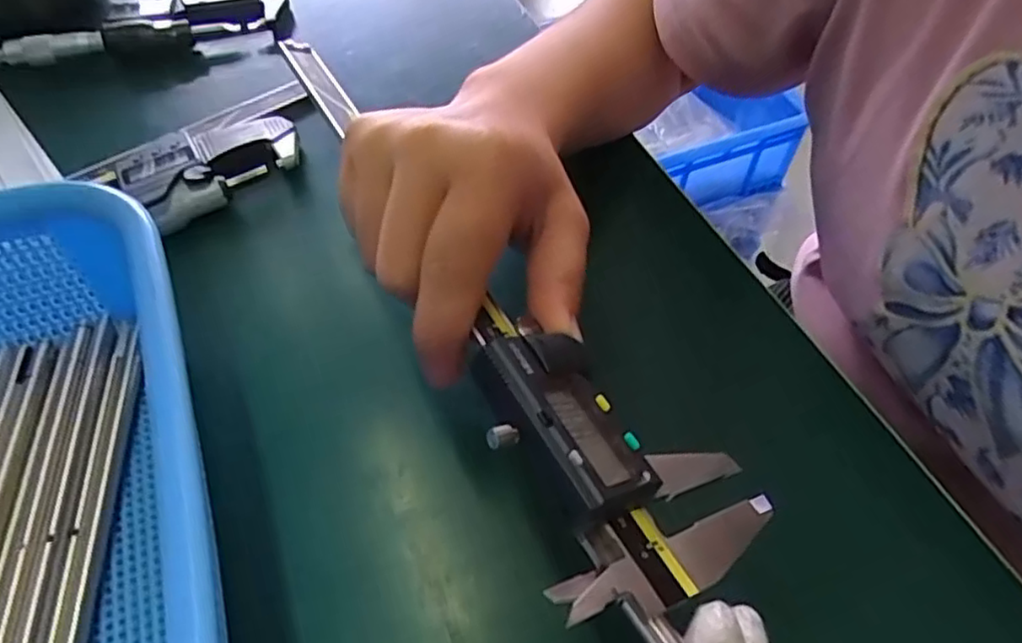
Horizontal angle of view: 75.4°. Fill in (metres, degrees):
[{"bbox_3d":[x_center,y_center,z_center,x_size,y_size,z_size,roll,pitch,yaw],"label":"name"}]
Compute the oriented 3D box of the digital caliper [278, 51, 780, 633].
[{"bbox_3d":[-0.024,-0.031,0.230,0.059,0.019,0.272,-26,58,-17],"label":"digital caliper"}]

